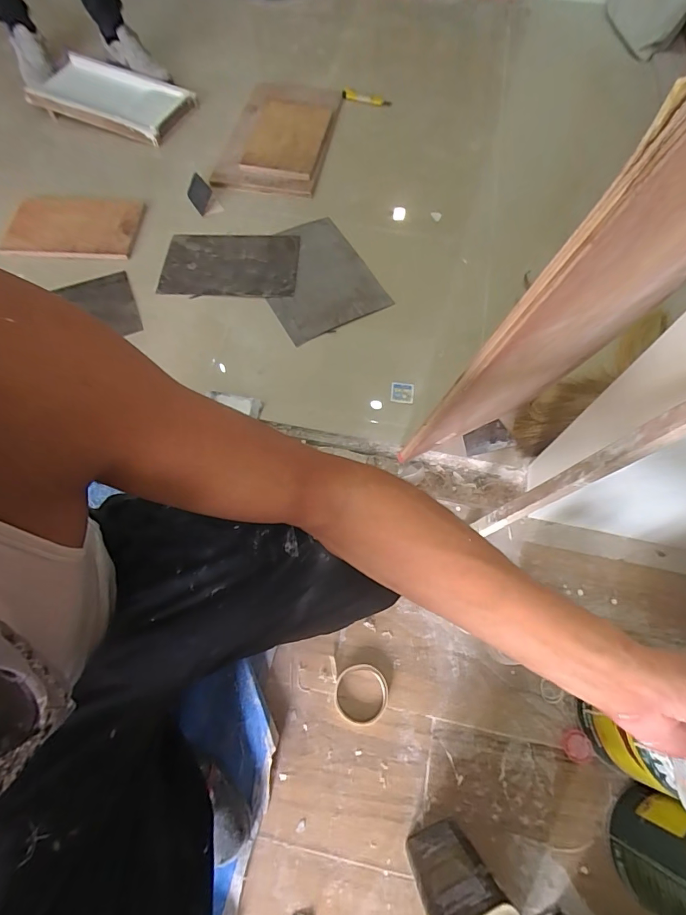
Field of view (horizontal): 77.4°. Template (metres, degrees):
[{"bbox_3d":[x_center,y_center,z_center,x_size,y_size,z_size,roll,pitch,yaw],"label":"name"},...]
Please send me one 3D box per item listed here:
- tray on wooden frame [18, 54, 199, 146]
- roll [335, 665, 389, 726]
[{"bbox_3d":[-0.686,-1.030,1.224,0.494,0.092,0.212,26,67,11],"label":"tray on wooden frame"},{"bbox_3d":[0.030,0.382,0.690,0.086,0.017,0.087,0,65,-1],"label":"roll"}]

